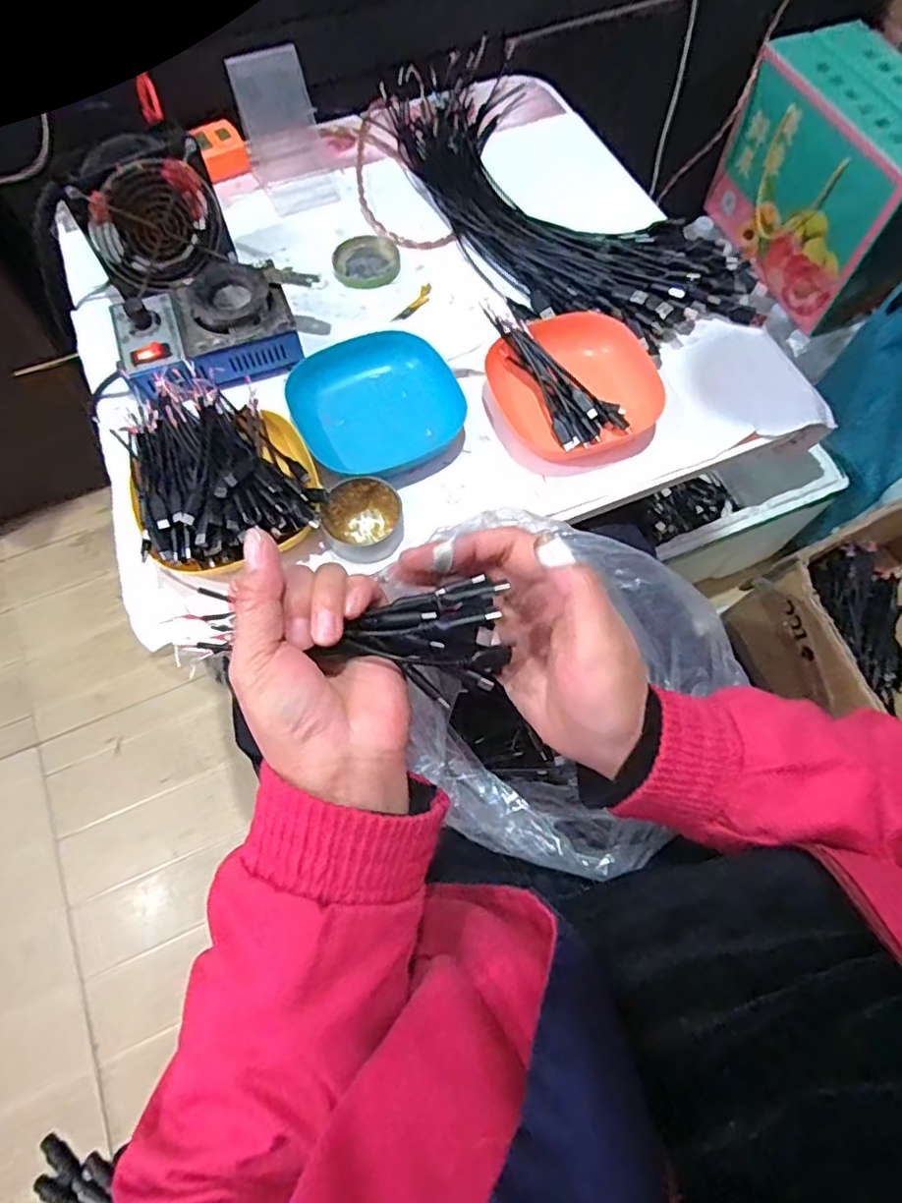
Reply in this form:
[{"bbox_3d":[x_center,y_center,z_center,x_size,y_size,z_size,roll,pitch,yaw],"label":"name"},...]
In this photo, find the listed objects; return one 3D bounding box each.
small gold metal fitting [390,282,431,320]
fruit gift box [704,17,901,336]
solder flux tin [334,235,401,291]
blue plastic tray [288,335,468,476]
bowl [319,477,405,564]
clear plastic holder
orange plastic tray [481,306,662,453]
[{"bbox_3d":[-0.035,-0.290,0.593,0.013,0.004,0.059,30,71,12],"label":"small gold metal fitting"},{"bbox_3d":[0.565,-0.597,0.888,0.162,0.234,0.350,-18,69,-7],"label":"fruit gift box"},{"bbox_3d":[-0.084,-0.341,0.614,0.066,0.011,0.065,0,68,0],"label":"solder flux tin"},{"bbox_3d":[-0.064,-0.169,0.525,0.135,0.032,0.119,-24,70,-9],"label":"blue plastic tray"},{"bbox_3d":[-0.069,-0.064,0.482,0.061,0.030,0.059,0,68,0],"label":"bowl"},{"bbox_3d":[-0.169,-0.481,0.624,0.081,0.092,0.107,-20,69,-8],"label":"clear plastic holder"},{"bbox_3d":[0.104,-0.194,0.535,0.133,0.030,0.136,-12,68,-5],"label":"orange plastic tray"}]

